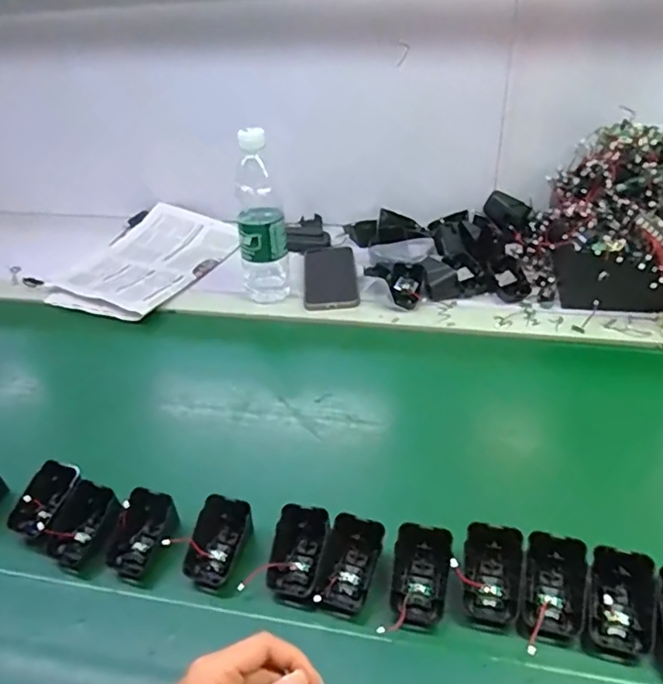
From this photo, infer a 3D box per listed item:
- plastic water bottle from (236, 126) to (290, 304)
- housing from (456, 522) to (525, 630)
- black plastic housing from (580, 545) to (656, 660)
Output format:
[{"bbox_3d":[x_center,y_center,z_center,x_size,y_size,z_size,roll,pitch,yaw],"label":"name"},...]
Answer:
[{"bbox_3d":[-0.098,-0.166,0.772,0.068,0.219,0.066,-11,38,-8],"label":"plastic water bottle"},{"bbox_3d":[0.125,0.181,0.448,0.047,0.034,0.065,6,39,14],"label":"housing"},{"bbox_3d":[0.213,0.192,0.423,0.047,0.038,0.064,8,39,16],"label":"black plastic housing"}]

